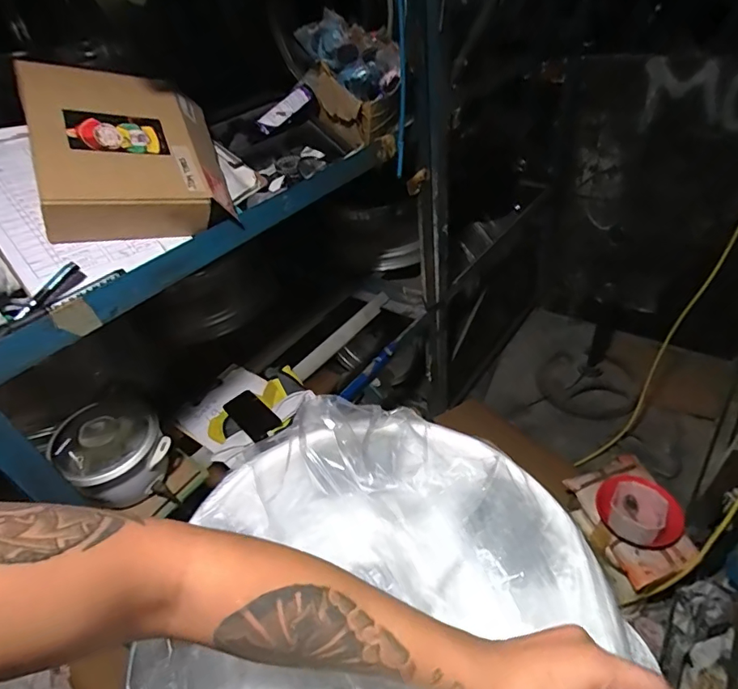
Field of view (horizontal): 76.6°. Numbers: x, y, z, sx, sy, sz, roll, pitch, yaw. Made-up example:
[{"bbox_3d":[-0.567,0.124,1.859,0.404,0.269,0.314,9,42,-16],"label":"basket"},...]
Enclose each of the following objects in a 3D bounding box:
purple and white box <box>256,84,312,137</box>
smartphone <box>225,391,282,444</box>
[{"bbox_3d":[-0.177,-0.481,0.960,0.134,0.028,0.031,-44,50,-10],"label":"purple and white box"},{"bbox_3d":[-0.284,0.171,1.130,0.078,0.008,0.152,-41,55,-22],"label":"smartphone"}]

